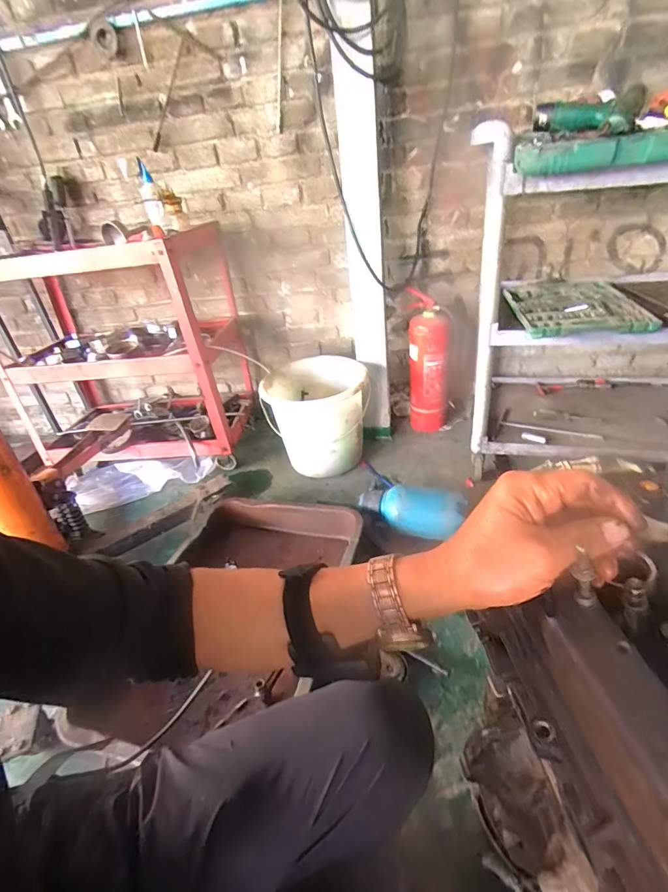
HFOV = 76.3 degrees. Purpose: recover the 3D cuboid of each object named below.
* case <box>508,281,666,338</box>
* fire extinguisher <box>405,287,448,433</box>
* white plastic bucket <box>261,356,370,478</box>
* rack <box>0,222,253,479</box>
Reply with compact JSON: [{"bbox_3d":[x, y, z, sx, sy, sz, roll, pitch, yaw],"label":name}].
[{"bbox_3d":[0.615,-0.365,1.113,0.282,0.039,0.380,0,33,12],"label":"case"},{"bbox_3d":[0.329,-0.270,1.485,0.133,0.448,0.119,0,33,12],"label":"fire extinguisher"},{"bbox_3d":[-0.050,-0.093,1.417,0.330,0.306,0.256,-5,32,4],"label":"white plastic bucket"},{"bbox_3d":[-0.663,-0.313,1.409,0.672,0.654,0.422,-3,32,7],"label":"rack"}]

